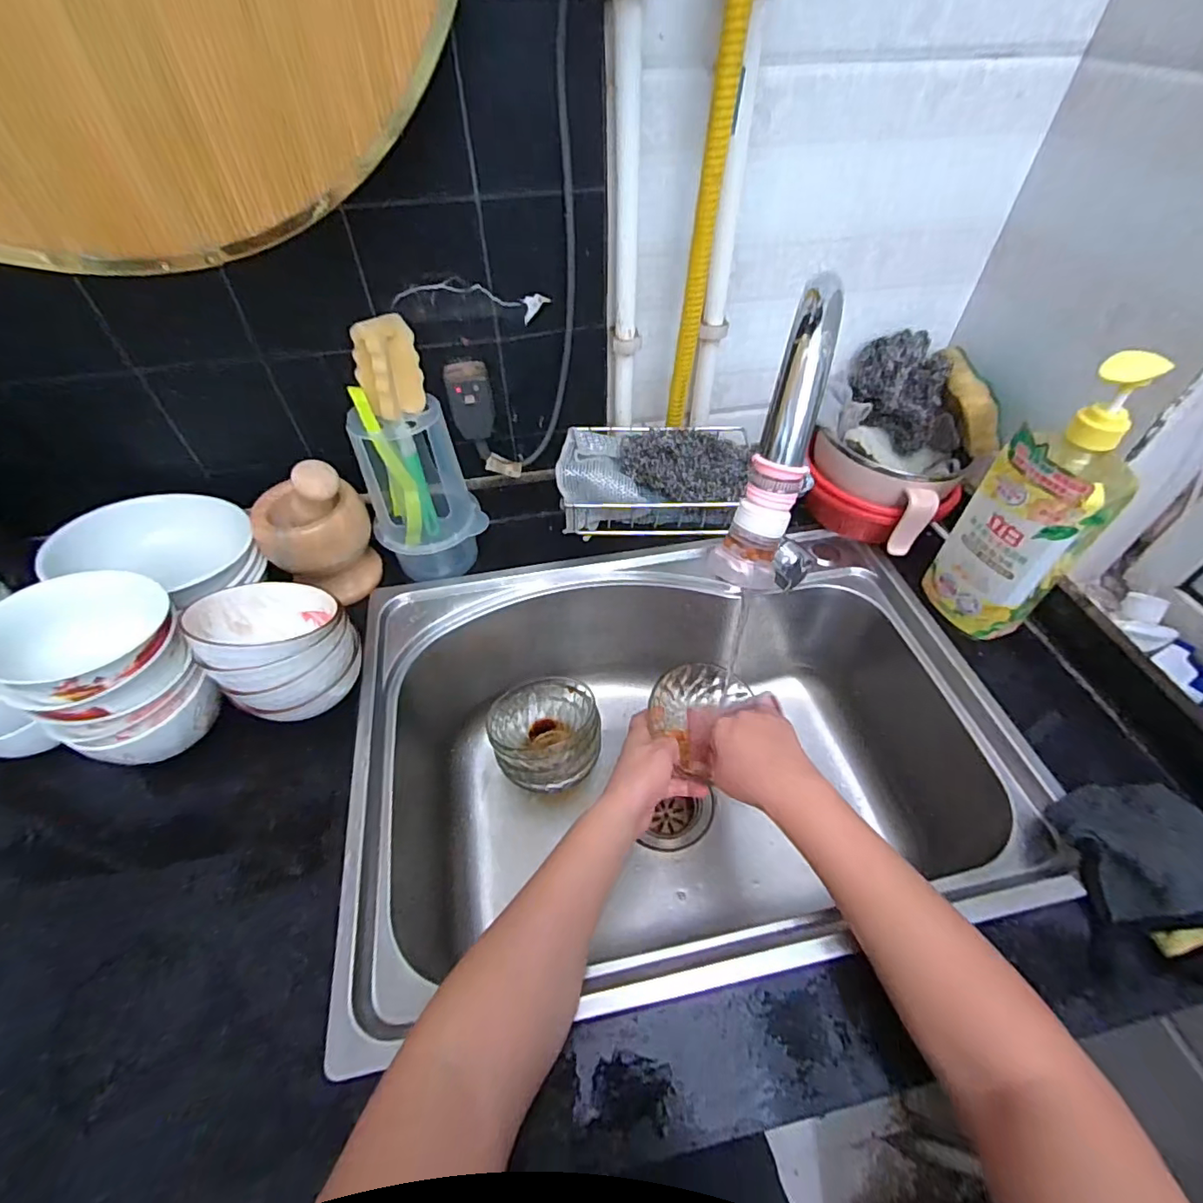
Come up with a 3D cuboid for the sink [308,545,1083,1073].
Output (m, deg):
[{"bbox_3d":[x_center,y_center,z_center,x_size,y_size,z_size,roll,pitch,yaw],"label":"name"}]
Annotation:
[{"bbox_3d":[0.071,0.156,0.602,0.572,0.219,0.430,-9,50,-7],"label":"sink"}]

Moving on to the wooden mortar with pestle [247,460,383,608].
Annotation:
[{"bbox_3d":[-0.293,-0.074,0.567,0.105,0.152,0.093,-28,55,-21],"label":"wooden mortar with pestle"}]

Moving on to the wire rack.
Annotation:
[{"bbox_3d":[0.043,-0.110,0.506,0.159,0.058,0.090,-2,50,-1],"label":"wire rack"}]

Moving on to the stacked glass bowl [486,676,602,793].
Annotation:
[{"bbox_3d":[-0.064,0.141,0.622,0.114,0.082,0.114,0,50,0],"label":"stacked glass bowl"}]

